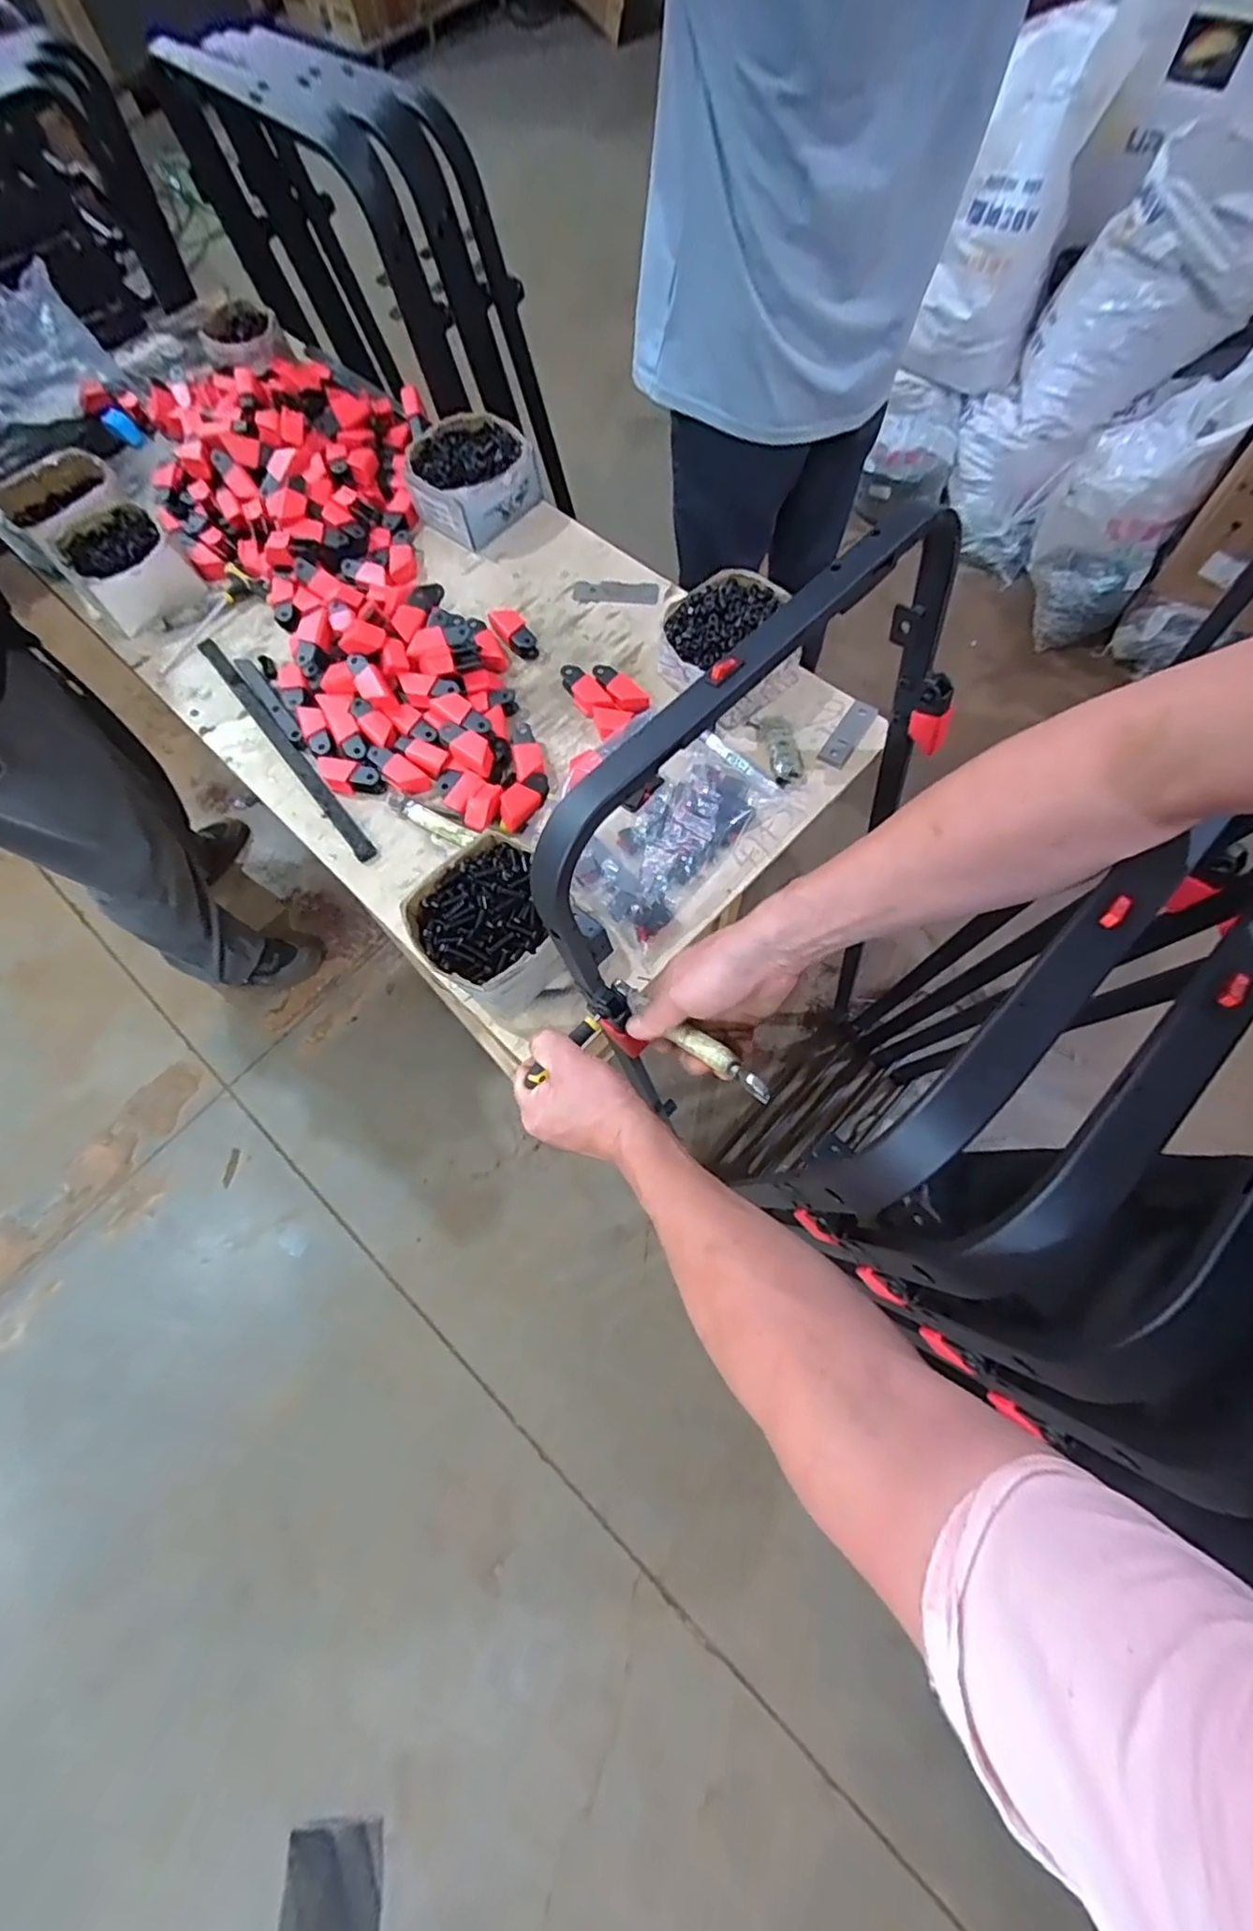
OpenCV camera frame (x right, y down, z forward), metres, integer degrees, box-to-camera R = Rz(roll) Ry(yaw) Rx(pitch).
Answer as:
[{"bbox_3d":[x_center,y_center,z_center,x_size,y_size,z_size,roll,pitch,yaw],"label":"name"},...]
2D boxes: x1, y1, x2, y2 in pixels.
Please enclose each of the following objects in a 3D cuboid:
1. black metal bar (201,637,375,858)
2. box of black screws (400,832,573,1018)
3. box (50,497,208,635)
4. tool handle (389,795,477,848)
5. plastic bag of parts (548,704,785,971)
[{"bbox_3d":[-0.447,-0.289,0.840,0.025,0.013,0.450,-37,73,-13],"label":"black metal bar"},{"bbox_3d":[-0.140,-0.038,0.680,0.148,0.086,0.161,-32,71,-10],"label":"box of black screws"},{"bbox_3d":[-0.696,-0.565,0.916,0.190,0.064,0.140,41,76,16],"label":"box"},{"bbox_3d":[-0.235,-0.176,0.781,0.125,0.015,0.024,31,73,13],"label":"tool handle"},{"bbox_3d":[0.025,-0.164,0.745,0.224,0.041,0.266,34,74,14],"label":"plastic bag of parts"}]

